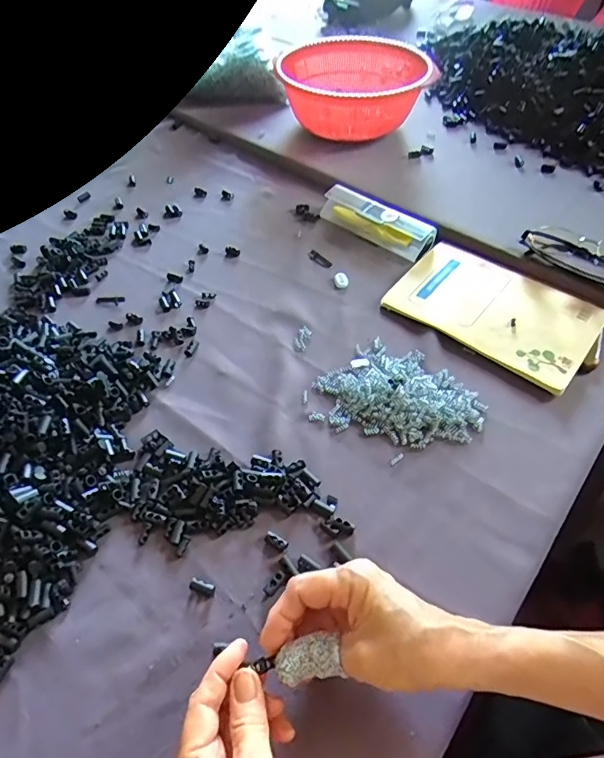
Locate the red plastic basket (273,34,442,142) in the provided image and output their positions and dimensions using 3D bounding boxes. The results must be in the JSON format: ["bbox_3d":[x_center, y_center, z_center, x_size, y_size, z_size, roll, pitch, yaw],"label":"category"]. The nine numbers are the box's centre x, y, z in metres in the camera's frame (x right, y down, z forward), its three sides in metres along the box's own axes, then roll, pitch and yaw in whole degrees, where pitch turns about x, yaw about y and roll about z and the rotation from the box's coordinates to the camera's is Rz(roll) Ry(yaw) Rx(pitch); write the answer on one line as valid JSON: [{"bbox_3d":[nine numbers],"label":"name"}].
[{"bbox_3d":[0.072,-0.453,0.751,0.200,0.095,0.229,33,60,26],"label":"red plastic basket"}]

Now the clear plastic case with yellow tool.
[{"bbox_3d":[0.095,-0.206,0.607,0.154,0.032,0.042,36,62,27],"label":"clear plastic case with yellow tool"}]

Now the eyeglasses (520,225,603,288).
[{"bbox_3d":[0.317,-0.141,0.533,0.126,0.033,0.059,34,61,26],"label":"eyeglasses"}]

